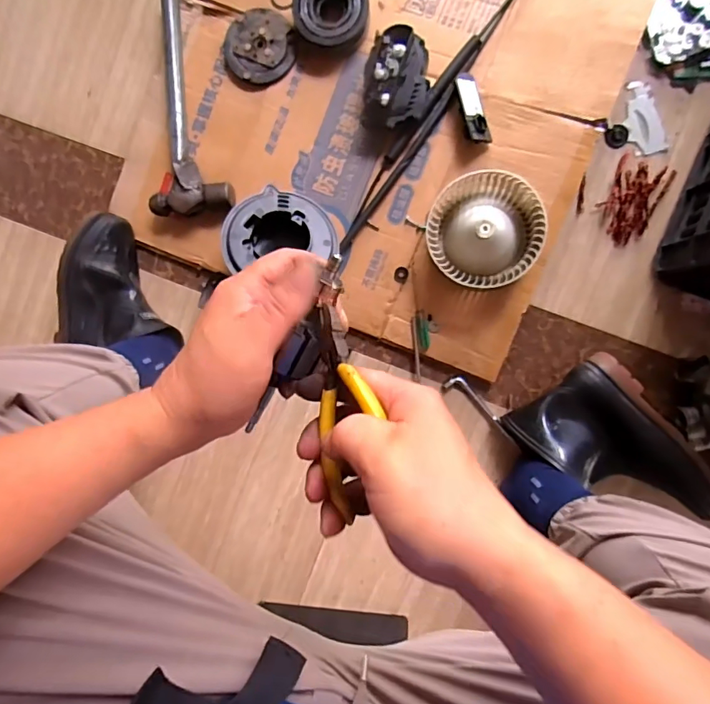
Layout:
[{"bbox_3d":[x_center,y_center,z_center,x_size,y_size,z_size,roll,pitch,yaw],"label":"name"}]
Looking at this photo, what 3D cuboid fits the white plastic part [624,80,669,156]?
[{"bbox_3d":[0.389,-0.317,0.656,0.042,0.008,0.100,-15,87,8],"label":"white plastic part"}]

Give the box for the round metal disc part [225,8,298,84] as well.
[{"bbox_3d":[-0.139,-0.445,0.706,0.098,0.015,0.105,0,89,9],"label":"round metal disc part"}]

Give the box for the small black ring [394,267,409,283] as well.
[{"bbox_3d":[0.066,-0.110,0.690,0.020,0.004,0.023,7,90,9],"label":"small black ring"}]

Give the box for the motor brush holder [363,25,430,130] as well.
[{"bbox_3d":[0.056,-0.365,0.661,0.087,0.066,0.119,4,93,6],"label":"motor brush holder"}]

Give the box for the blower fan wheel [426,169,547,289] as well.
[{"bbox_3d":[0.168,-0.154,0.636,0.138,0.070,0.139,0,92,6],"label":"blower fan wheel"}]

